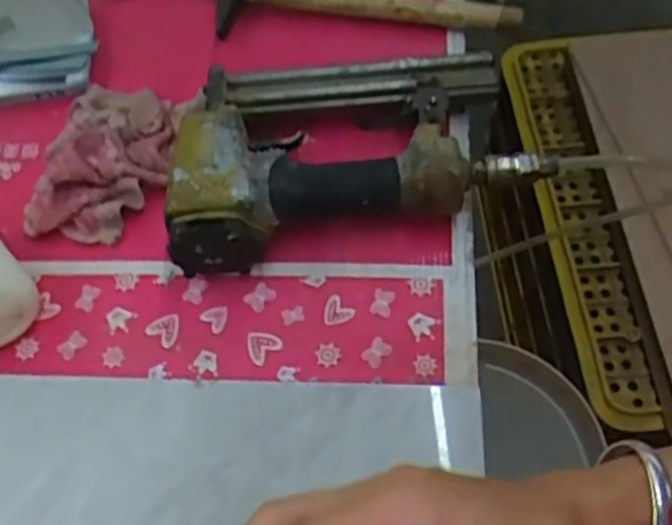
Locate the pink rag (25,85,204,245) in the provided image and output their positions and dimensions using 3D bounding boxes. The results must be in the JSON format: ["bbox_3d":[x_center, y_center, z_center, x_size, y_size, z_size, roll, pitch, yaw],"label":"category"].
[{"bbox_3d":[-0.163,-0.076,0.527,0.096,0.036,0.132,11,62,9],"label":"pink rag"}]

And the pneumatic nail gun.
[{"bbox_3d":[0.005,-0.083,0.506,0.244,0.061,0.146,-13,61,-4],"label":"pneumatic nail gun"}]

